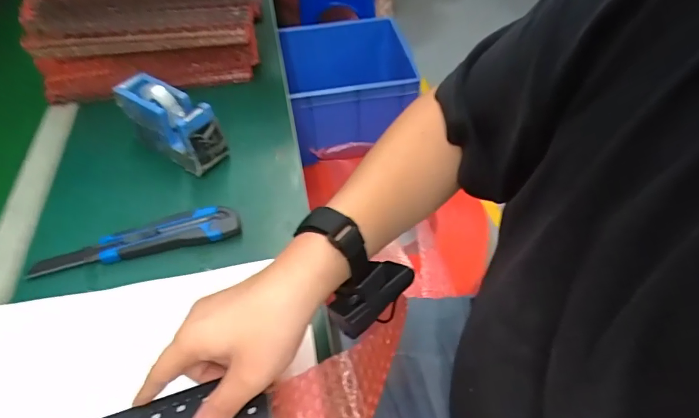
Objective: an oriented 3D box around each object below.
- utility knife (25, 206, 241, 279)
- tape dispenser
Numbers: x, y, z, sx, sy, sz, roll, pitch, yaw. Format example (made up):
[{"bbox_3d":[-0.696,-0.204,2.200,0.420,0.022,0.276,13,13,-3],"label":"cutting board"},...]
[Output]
[{"bbox_3d":[-0.219,0.031,0.451,0.204,0.020,0.041,-11,50,-5],"label":"utility knife"},{"bbox_3d":[-0.218,-0.106,0.523,0.133,0.078,0.050,27,57,24],"label":"tape dispenser"}]

